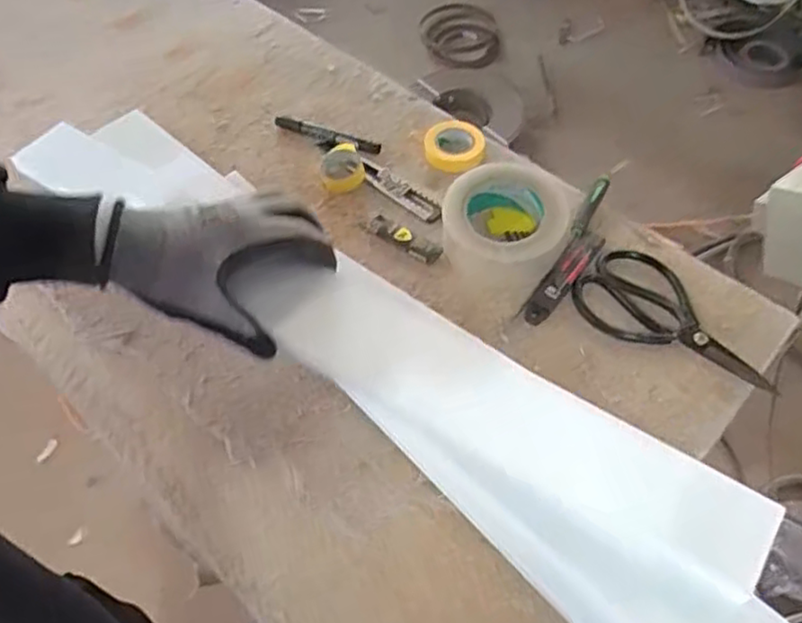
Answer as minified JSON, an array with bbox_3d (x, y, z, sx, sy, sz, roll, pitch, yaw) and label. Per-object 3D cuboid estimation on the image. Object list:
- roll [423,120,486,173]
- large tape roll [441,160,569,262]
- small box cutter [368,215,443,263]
[{"bbox_3d":[0.059,-0.183,0.751,0.065,0.020,0.067,-1,57,1],"label":"roll"},{"bbox_3d":[0.101,-0.091,0.662,0.117,0.055,0.103,-1,57,1],"label":"large tape roll"},{"bbox_3d":[0.003,-0.074,0.685,0.083,0.016,0.022,27,62,18],"label":"small box cutter"}]

